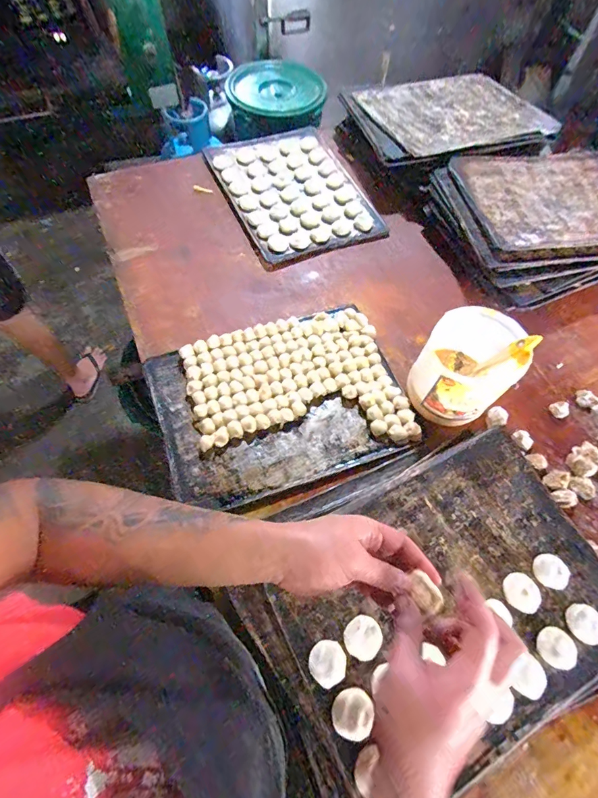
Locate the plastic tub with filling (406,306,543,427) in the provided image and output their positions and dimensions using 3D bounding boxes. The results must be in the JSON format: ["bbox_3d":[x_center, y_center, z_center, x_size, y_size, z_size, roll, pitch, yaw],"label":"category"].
[{"bbox_3d":[0.272,-0.041,0.652,0.144,0.179,0.136,26,65,10],"label":"plastic tub with filling"}]

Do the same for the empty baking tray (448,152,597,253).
[{"bbox_3d":[0.605,-0.465,0.883,0.463,0.023,0.327,-7,63,-7],"label":"empty baking tray"}]

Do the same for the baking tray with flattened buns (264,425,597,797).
[{"bbox_3d":[0.220,0.259,0.524,0.463,0.030,0.332,-23,66,-14],"label":"baking tray with flattened buns"}]

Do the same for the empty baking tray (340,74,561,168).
[{"bbox_3d":[0.398,-0.748,1.015,0.508,0.033,0.370,-18,65,-12],"label":"empty baking tray"}]

